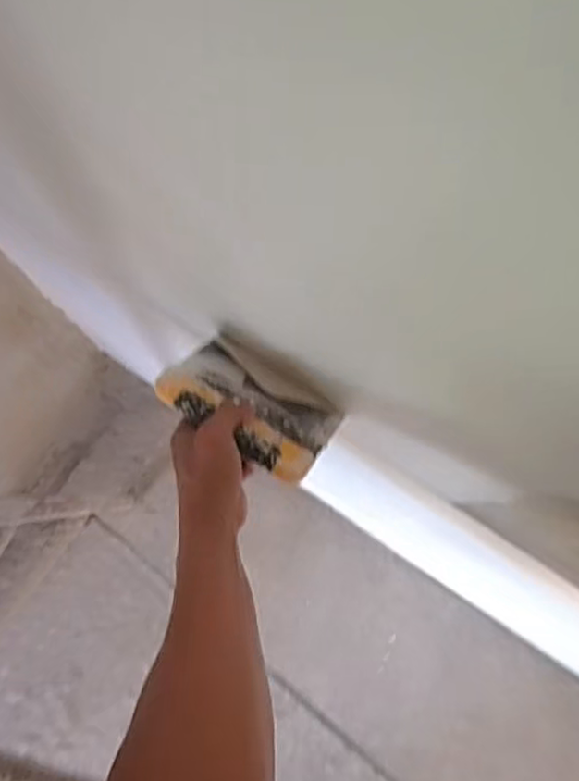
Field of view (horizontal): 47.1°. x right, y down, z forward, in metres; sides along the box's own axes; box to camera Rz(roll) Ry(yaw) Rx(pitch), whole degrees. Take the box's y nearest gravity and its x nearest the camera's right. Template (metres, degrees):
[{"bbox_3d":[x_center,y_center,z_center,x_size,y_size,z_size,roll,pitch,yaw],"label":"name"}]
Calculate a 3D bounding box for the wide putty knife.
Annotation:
[{"bbox_3d":[-0.034,0.013,0.584,0.146,0.111,0.014,33,121,8],"label":"wide putty knife"}]

